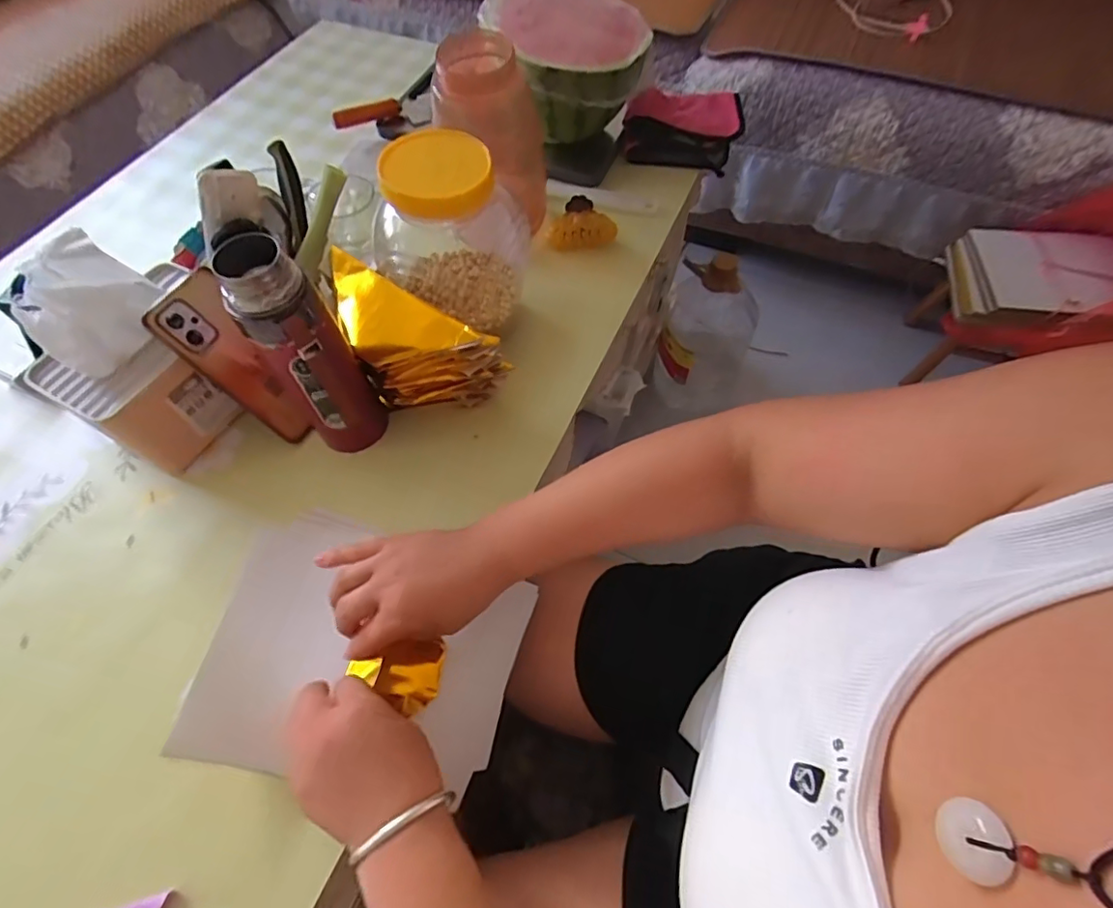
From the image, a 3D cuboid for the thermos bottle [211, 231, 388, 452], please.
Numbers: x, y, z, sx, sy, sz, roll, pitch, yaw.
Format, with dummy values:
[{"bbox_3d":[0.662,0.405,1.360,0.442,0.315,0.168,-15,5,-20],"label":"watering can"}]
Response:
[{"bbox_3d":[-0.200,-0.072,0.463,0.066,0.220,0.066,-33,65,-16],"label":"thermos bottle"}]

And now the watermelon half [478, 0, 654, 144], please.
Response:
[{"bbox_3d":[0.014,-0.496,0.699,0.182,0.118,0.179,-1,60,1],"label":"watermelon half"}]

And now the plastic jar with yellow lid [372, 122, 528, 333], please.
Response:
[{"bbox_3d":[-0.103,-0.221,0.534,0.125,0.162,0.117,-1,60,1],"label":"plastic jar with yellow lid"}]

